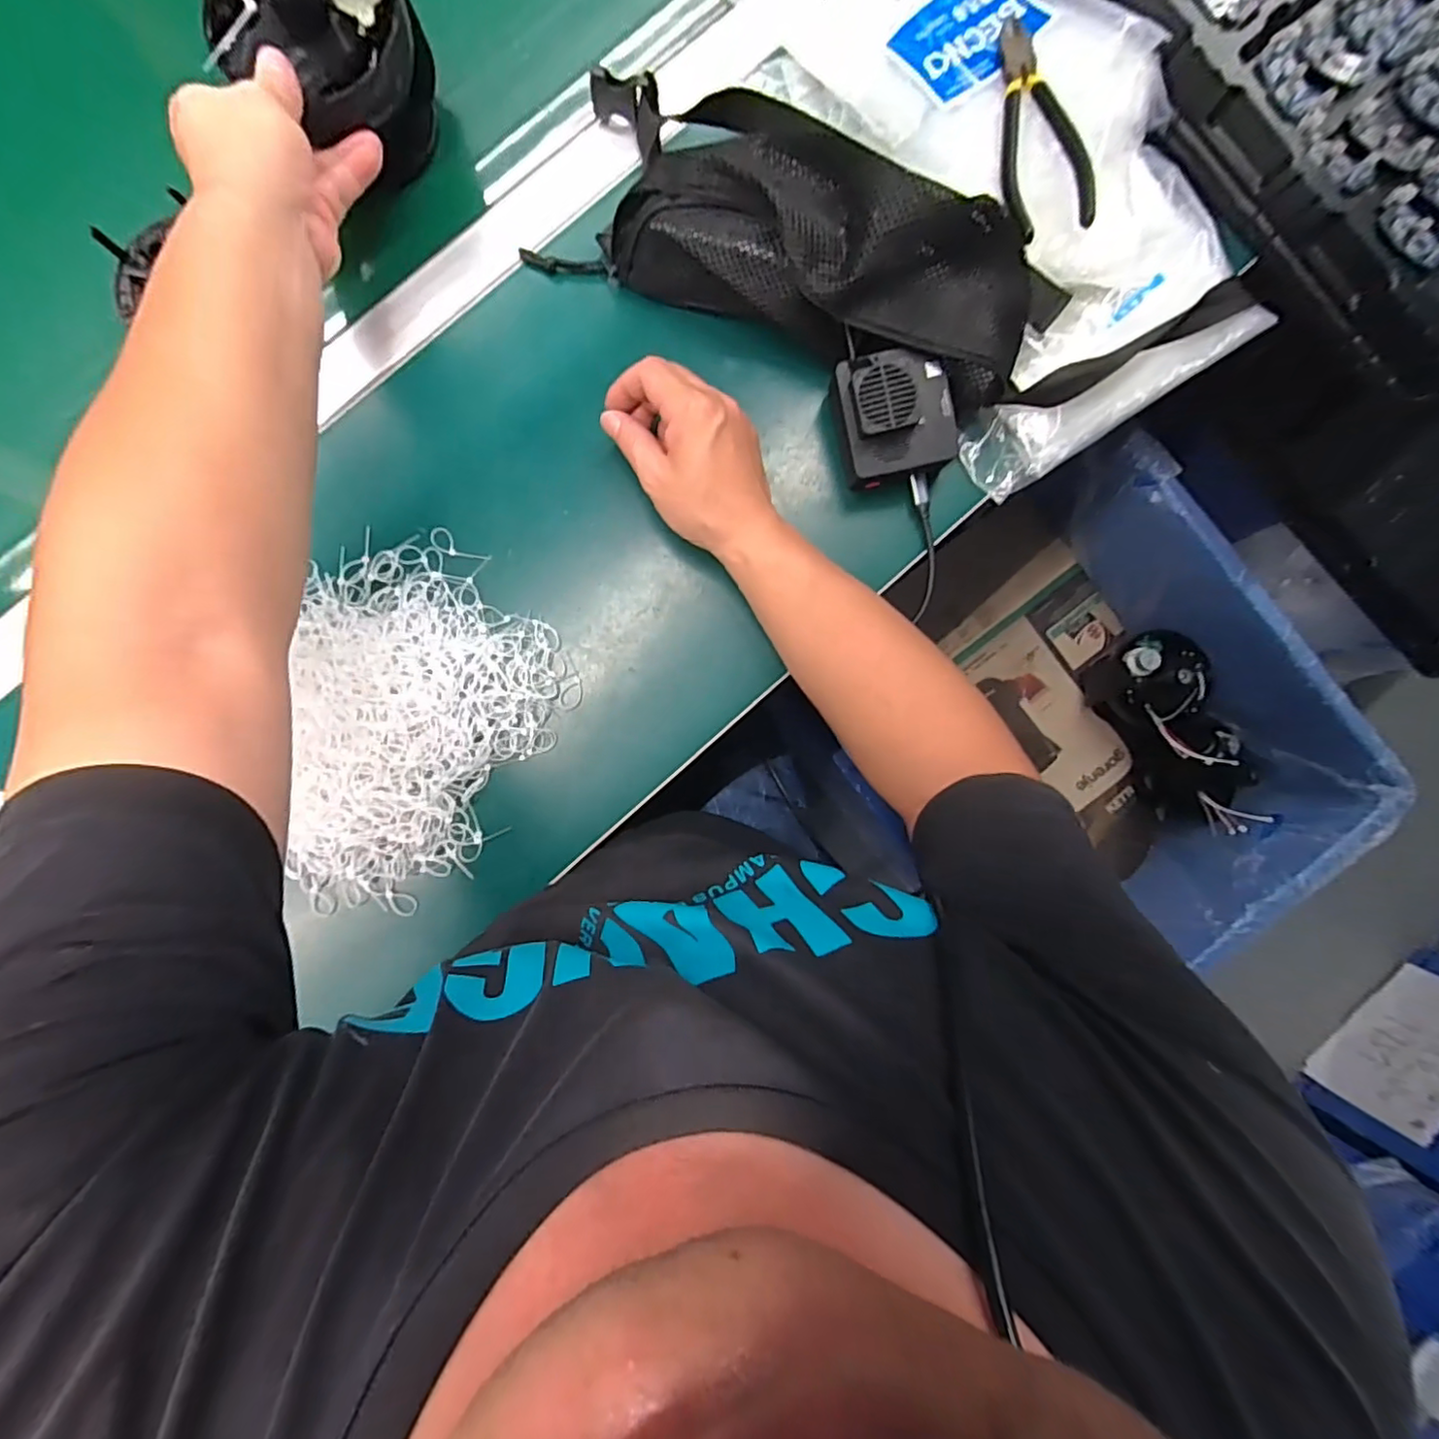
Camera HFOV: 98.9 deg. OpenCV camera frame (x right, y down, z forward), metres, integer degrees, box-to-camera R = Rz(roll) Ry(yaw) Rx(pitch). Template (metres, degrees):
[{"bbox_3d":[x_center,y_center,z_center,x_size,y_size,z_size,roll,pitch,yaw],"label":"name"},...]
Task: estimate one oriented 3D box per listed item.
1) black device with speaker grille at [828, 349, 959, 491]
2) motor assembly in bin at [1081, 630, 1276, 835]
[{"bbox_3d":[0.118,-0.207,0.422,0.076,0.050,0.074,-11,89,0],"label":"black device with speaker grille"},{"bbox_3d":[0.550,0.009,0.727,0.102,0.110,0.221,-31,90,0],"label":"motor assembly in bin"}]

